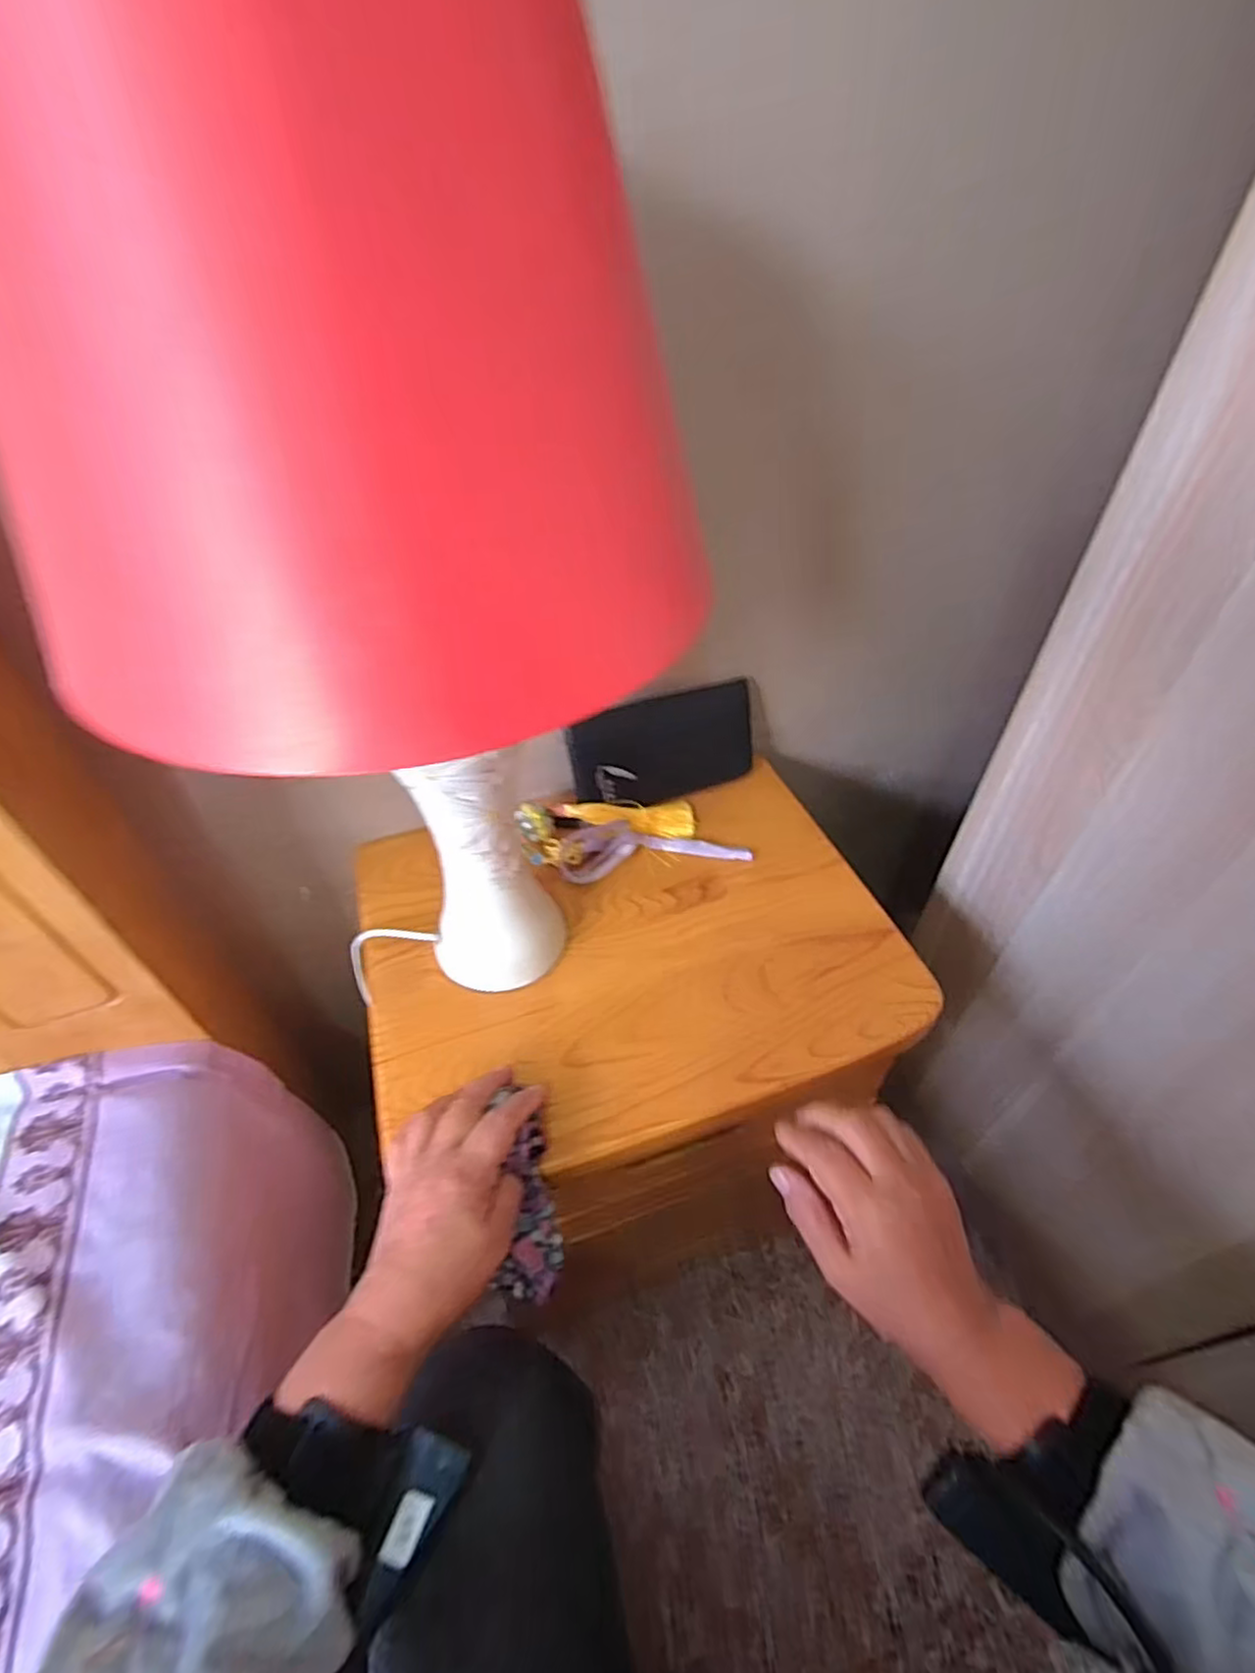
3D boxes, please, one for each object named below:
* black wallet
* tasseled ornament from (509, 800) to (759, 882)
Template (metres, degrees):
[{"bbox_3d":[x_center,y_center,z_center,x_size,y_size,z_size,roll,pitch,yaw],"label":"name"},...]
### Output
[{"bbox_3d":[0.035,-0.083,0.659,0.172,0.096,0.022,-17,21,-13],"label":"black wallet"},{"bbox_3d":[0.003,-0.004,0.629,0.191,0.030,0.078,-8,46,-6],"label":"tasseled ornament"}]

